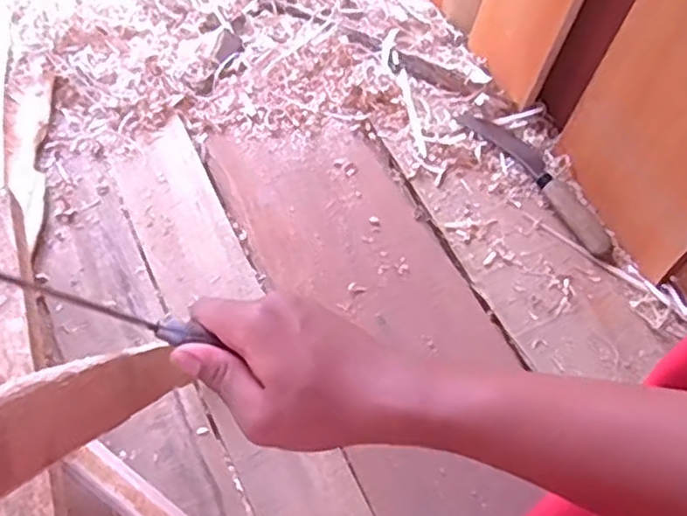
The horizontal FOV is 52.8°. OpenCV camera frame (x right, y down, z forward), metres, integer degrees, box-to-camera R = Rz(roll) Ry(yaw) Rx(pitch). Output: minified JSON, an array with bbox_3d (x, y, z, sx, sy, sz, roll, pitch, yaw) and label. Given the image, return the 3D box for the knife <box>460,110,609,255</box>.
[{"bbox_3d":[0.196,-0.082,0.697,0.034,0.021,0.203,-31,66,-20],"label":"knife"}]

